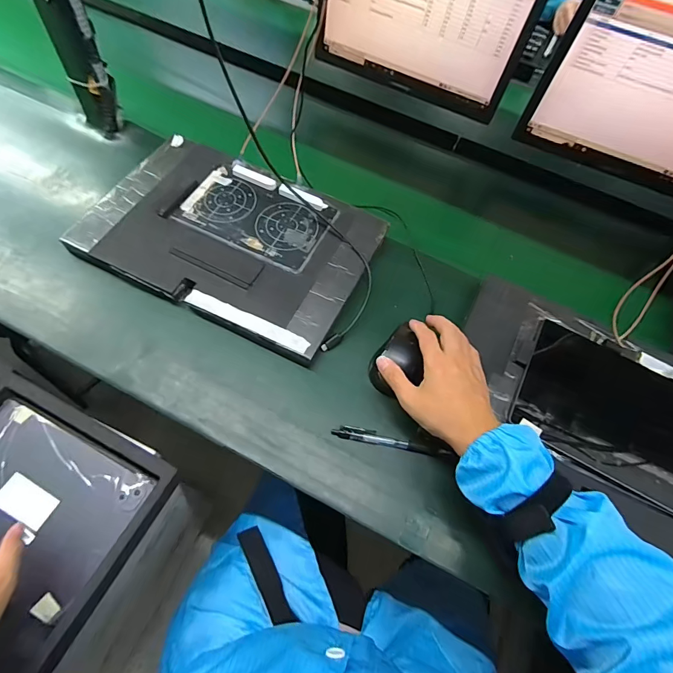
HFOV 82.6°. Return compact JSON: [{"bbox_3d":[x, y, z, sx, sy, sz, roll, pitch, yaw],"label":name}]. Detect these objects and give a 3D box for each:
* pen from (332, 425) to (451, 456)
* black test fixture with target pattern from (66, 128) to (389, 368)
[{"bbox_3d":[0.065,0.124,0.456,0.138,0.008,0.015,12,61,0],"label":"pen"},{"bbox_3d":[-0.149,-0.146,0.555,0.377,0.027,0.256,25,65,8],"label":"black test fixture with target pattern"}]

